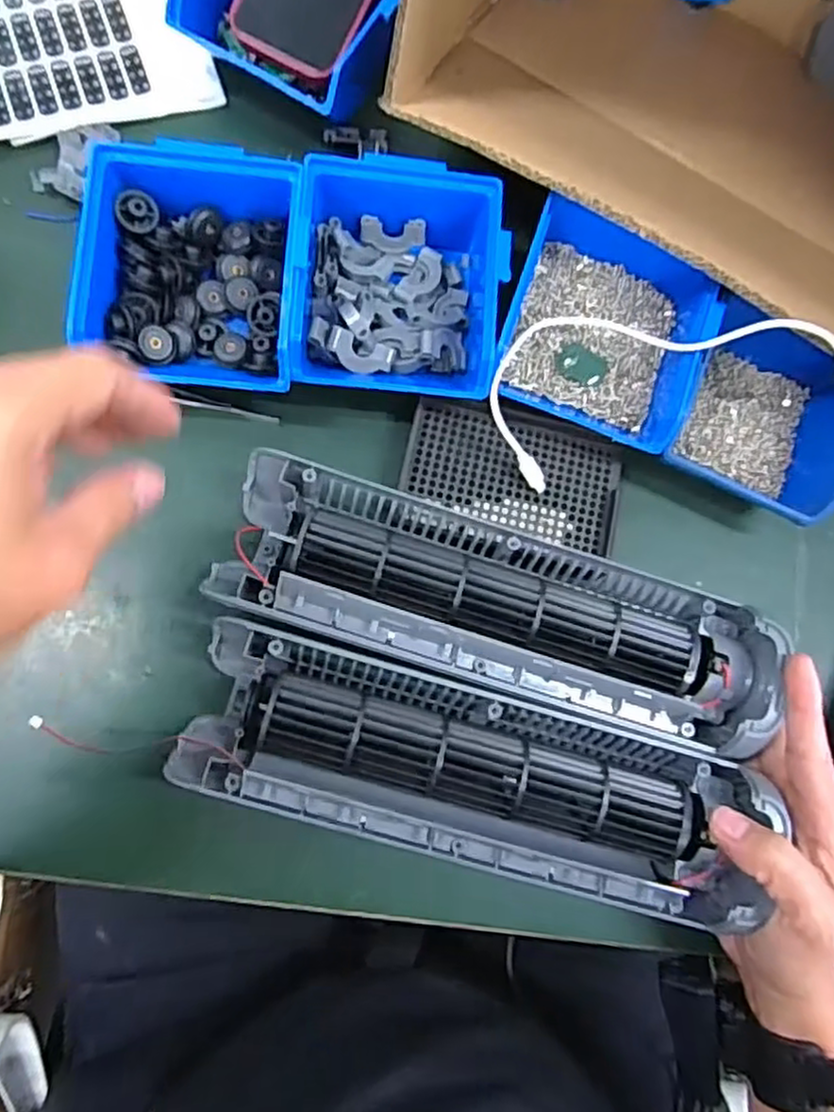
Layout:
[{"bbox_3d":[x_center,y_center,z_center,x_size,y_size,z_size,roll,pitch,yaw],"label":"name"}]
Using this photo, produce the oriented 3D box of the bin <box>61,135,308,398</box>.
[{"bbox_3d":[-0.127,-0.164,0.421,0.117,0.070,0.143,3,80,-5],"label":"bin"}]

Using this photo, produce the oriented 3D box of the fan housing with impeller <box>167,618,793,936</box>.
[{"bbox_3d":[0.029,0.115,0.374,0.299,0.045,0.086,16,82,-2],"label":"fan housing with impeller"}]

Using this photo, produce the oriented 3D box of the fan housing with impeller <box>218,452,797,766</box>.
[{"bbox_3d":[0.044,0.028,0.393,0.301,0.056,0.083,18,82,-1],"label":"fan housing with impeller"}]

